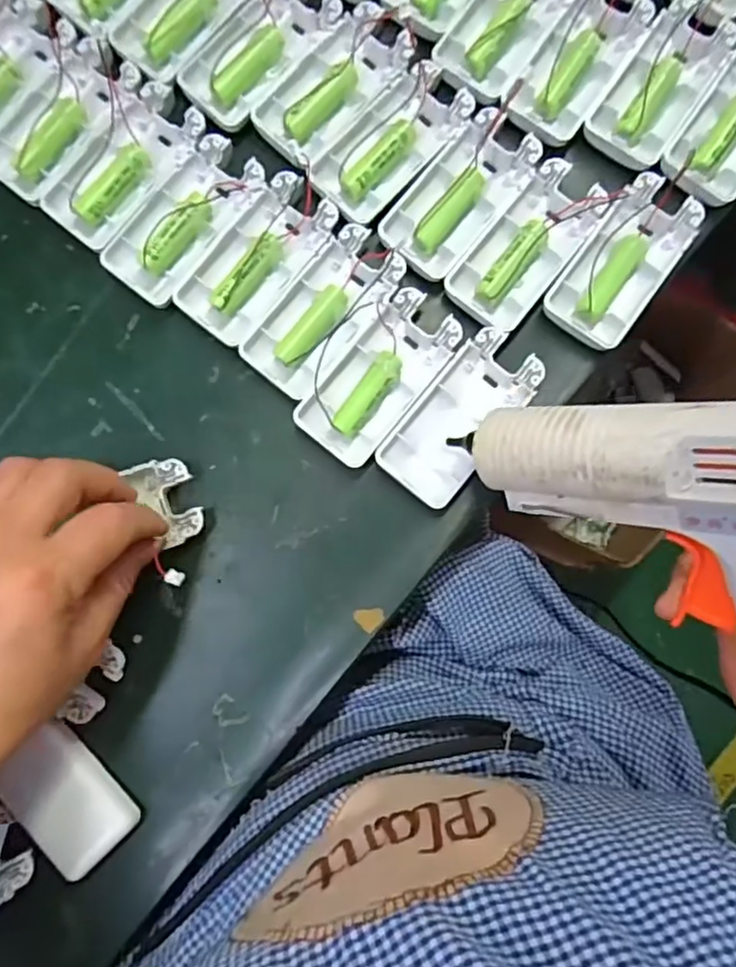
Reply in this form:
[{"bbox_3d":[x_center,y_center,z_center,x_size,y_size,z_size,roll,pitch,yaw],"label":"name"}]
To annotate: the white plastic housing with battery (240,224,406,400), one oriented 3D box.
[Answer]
[{"bbox_3d":[-0.024,-0.092,0.335,0.045,0.011,0.092,39,86,3],"label":"white plastic housing with battery"}]

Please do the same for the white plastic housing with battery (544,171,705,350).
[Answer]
[{"bbox_3d":[0.136,-0.118,0.336,0.043,0.014,0.094,36,86,3],"label":"white plastic housing with battery"}]

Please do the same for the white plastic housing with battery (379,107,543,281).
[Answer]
[{"bbox_3d":[0.049,-0.156,0.339,0.045,0.015,0.093,38,86,3],"label":"white plastic housing with battery"}]

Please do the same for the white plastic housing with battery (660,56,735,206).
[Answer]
[{"bbox_3d":[0.202,-0.197,0.342,0.043,0.015,0.098,36,86,3],"label":"white plastic housing with battery"}]

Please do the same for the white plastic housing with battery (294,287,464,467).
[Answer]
[{"bbox_3d":[0.006,-0.056,0.332,0.046,0.014,0.093,39,86,3],"label":"white plastic housing with battery"}]

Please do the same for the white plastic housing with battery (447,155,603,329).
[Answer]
[{"bbox_3d":[0.085,-0.126,0.337,0.043,0.015,0.094,40,86,4],"label":"white plastic housing with battery"}]

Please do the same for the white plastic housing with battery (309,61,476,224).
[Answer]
[{"bbox_3d":[0.014,-0.184,0.342,0.093,0.013,0.044,-45,86,-4],"label":"white plastic housing with battery"}]

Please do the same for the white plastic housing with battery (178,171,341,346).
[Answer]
[{"bbox_3d":[-0.060,-0.122,0.337,0.046,0.016,0.093,39,86,3],"label":"white plastic housing with battery"}]

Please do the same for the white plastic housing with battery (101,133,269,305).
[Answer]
[{"bbox_3d":[-0.100,-0.143,0.338,0.047,0.013,0.093,36,86,3],"label":"white plastic housing with battery"}]

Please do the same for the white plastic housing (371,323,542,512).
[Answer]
[{"bbox_3d":[0.049,-0.034,0.330,0.045,0.014,0.094,40,86,4],"label":"white plastic housing"}]

